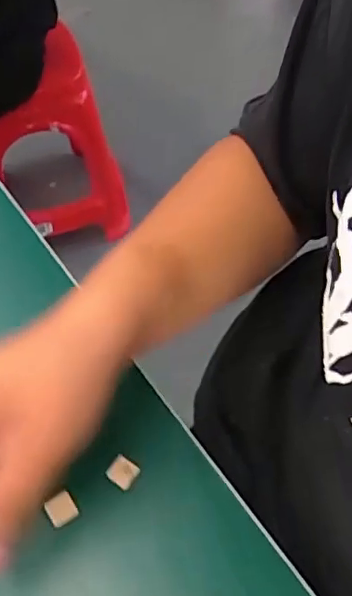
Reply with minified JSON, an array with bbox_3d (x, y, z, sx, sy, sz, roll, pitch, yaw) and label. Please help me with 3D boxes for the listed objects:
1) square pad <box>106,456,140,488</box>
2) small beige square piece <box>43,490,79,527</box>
[{"bbox_3d":[-0.033,0.108,0.358,0.017,0.004,0.015,30,60,19],"label":"square pad"},{"bbox_3d":[-0.068,0.125,0.341,0.016,0.007,0.016,-30,60,-20],"label":"small beige square piece"}]

